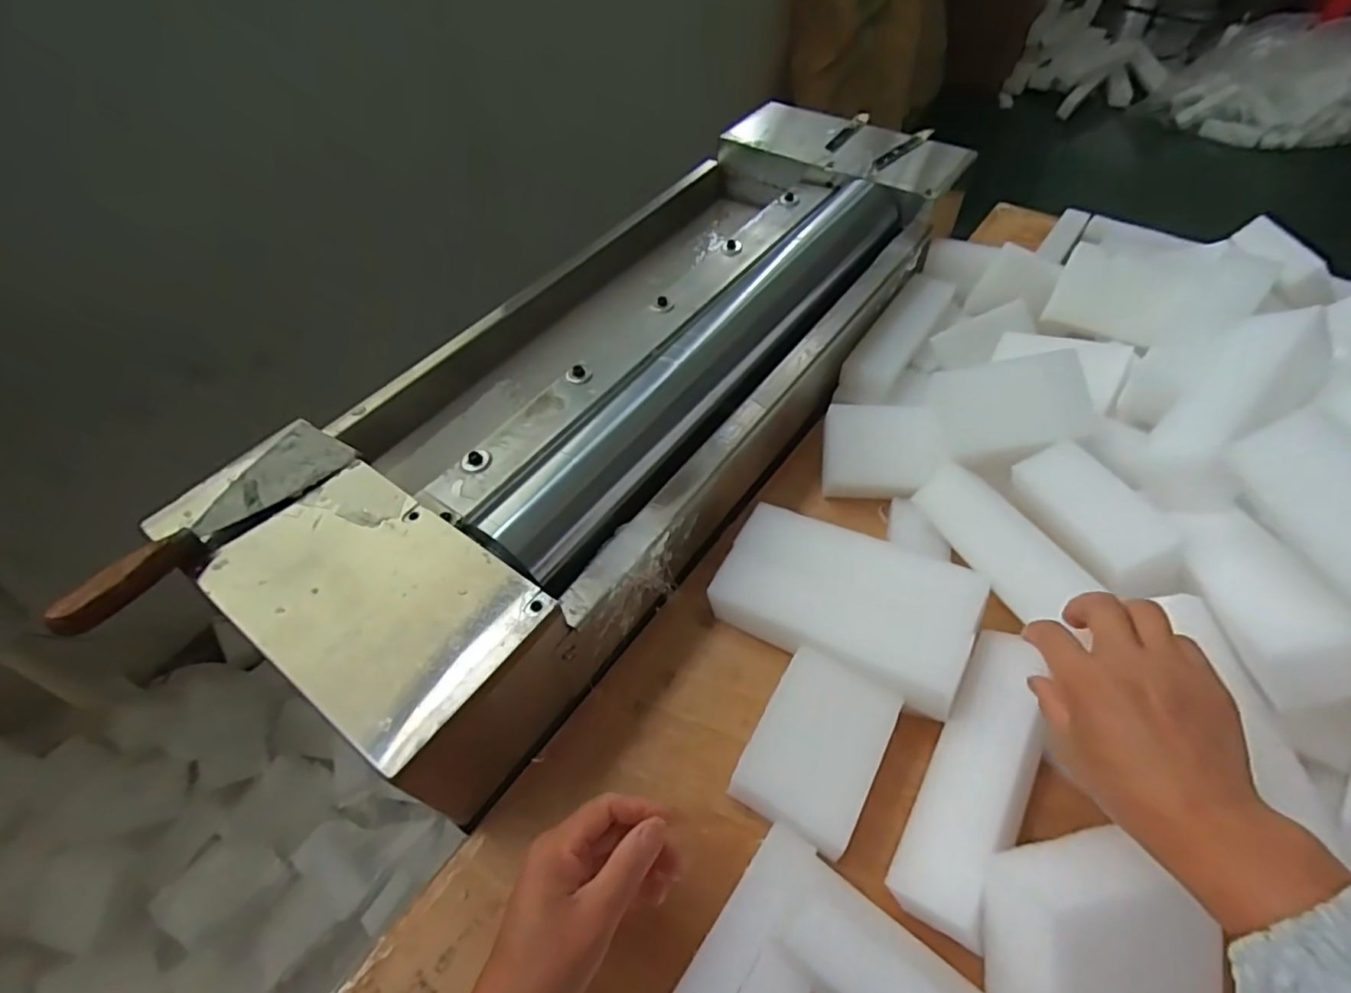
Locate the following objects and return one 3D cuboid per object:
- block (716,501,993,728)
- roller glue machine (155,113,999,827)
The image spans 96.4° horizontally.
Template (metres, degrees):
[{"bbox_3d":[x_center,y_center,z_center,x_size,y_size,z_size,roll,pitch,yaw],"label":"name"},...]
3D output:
[{"bbox_3d":[0.133,0.078,0.476,0.196,0.050,0.106,23,57,19],"label":"block"},{"bbox_3d":[-0.027,-0.134,0.605,0.295,0.131,0.783,28,59,22],"label":"roller glue machine"}]

